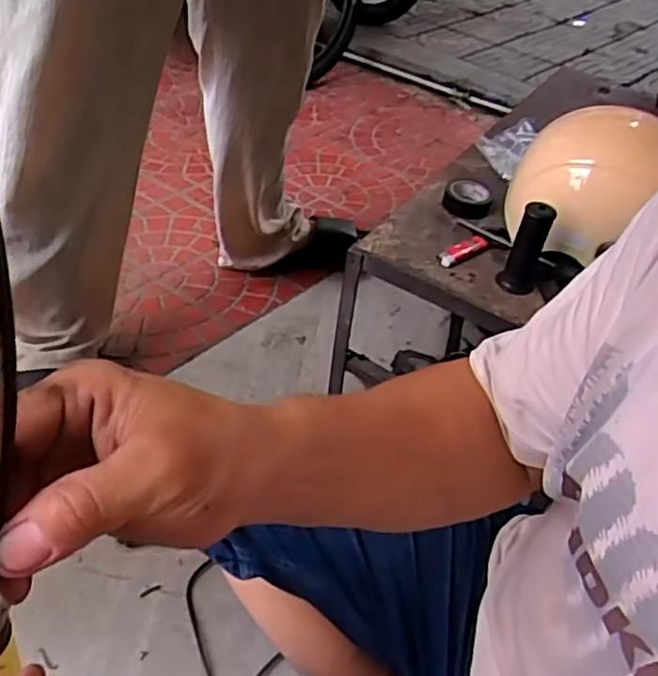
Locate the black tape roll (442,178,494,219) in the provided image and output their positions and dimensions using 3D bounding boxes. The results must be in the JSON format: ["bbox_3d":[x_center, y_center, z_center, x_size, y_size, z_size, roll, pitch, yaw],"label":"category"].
[{"bbox_3d":[0.196,-0.197,0.929,0.065,0.025,0.066,5,45,-5],"label":"black tape roll"}]

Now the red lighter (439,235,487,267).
[{"bbox_3d":[0.173,-0.114,0.854,0.084,0.008,0.020,-28,56,-32],"label":"red lighter"}]

